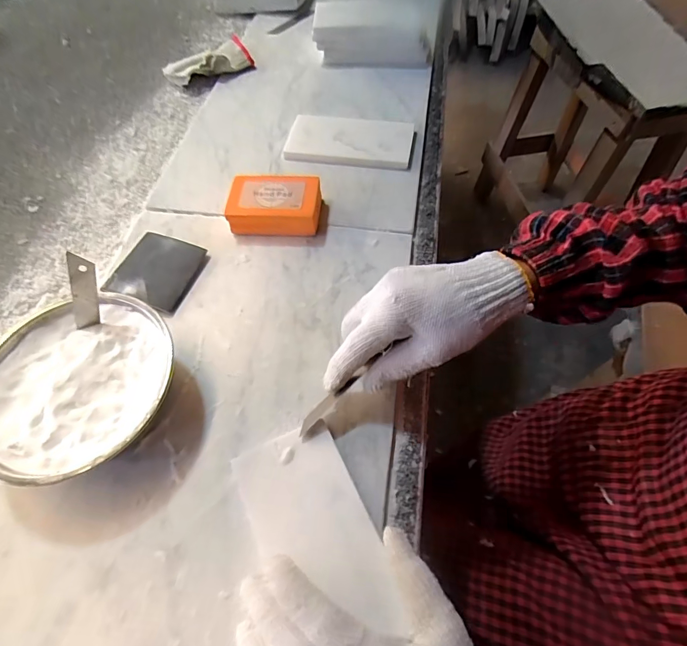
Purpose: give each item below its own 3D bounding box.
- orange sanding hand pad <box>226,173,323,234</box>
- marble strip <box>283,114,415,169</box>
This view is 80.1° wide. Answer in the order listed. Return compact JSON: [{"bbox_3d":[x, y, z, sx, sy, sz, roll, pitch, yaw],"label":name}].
[{"bbox_3d":[-0.071,-0.123,0.431,0.091,0.032,0.058,1,58,5],"label":"orange sanding hand pad"},{"bbox_3d":[0.008,-0.222,0.494,0.146,0.008,0.077,9,64,9],"label":"marble strip"}]

